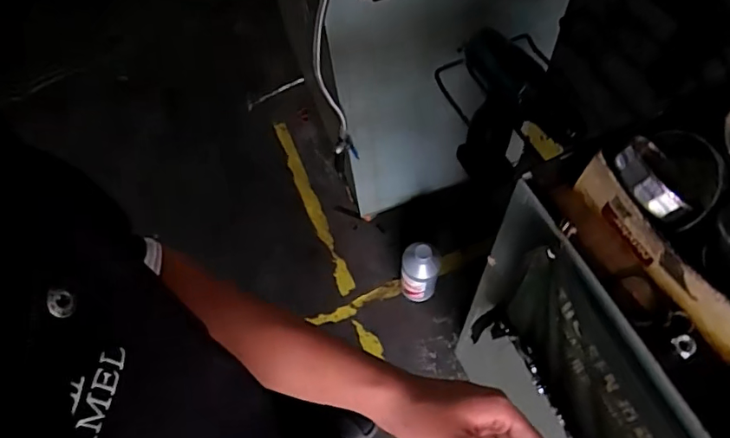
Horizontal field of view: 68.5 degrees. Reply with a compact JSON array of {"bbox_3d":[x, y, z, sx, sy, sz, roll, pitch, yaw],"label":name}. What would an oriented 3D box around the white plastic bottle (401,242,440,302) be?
[{"bbox_3d":[0.140,0.143,1.387,0.096,0.262,0.079,13,65,10],"label":"white plastic bottle"}]

